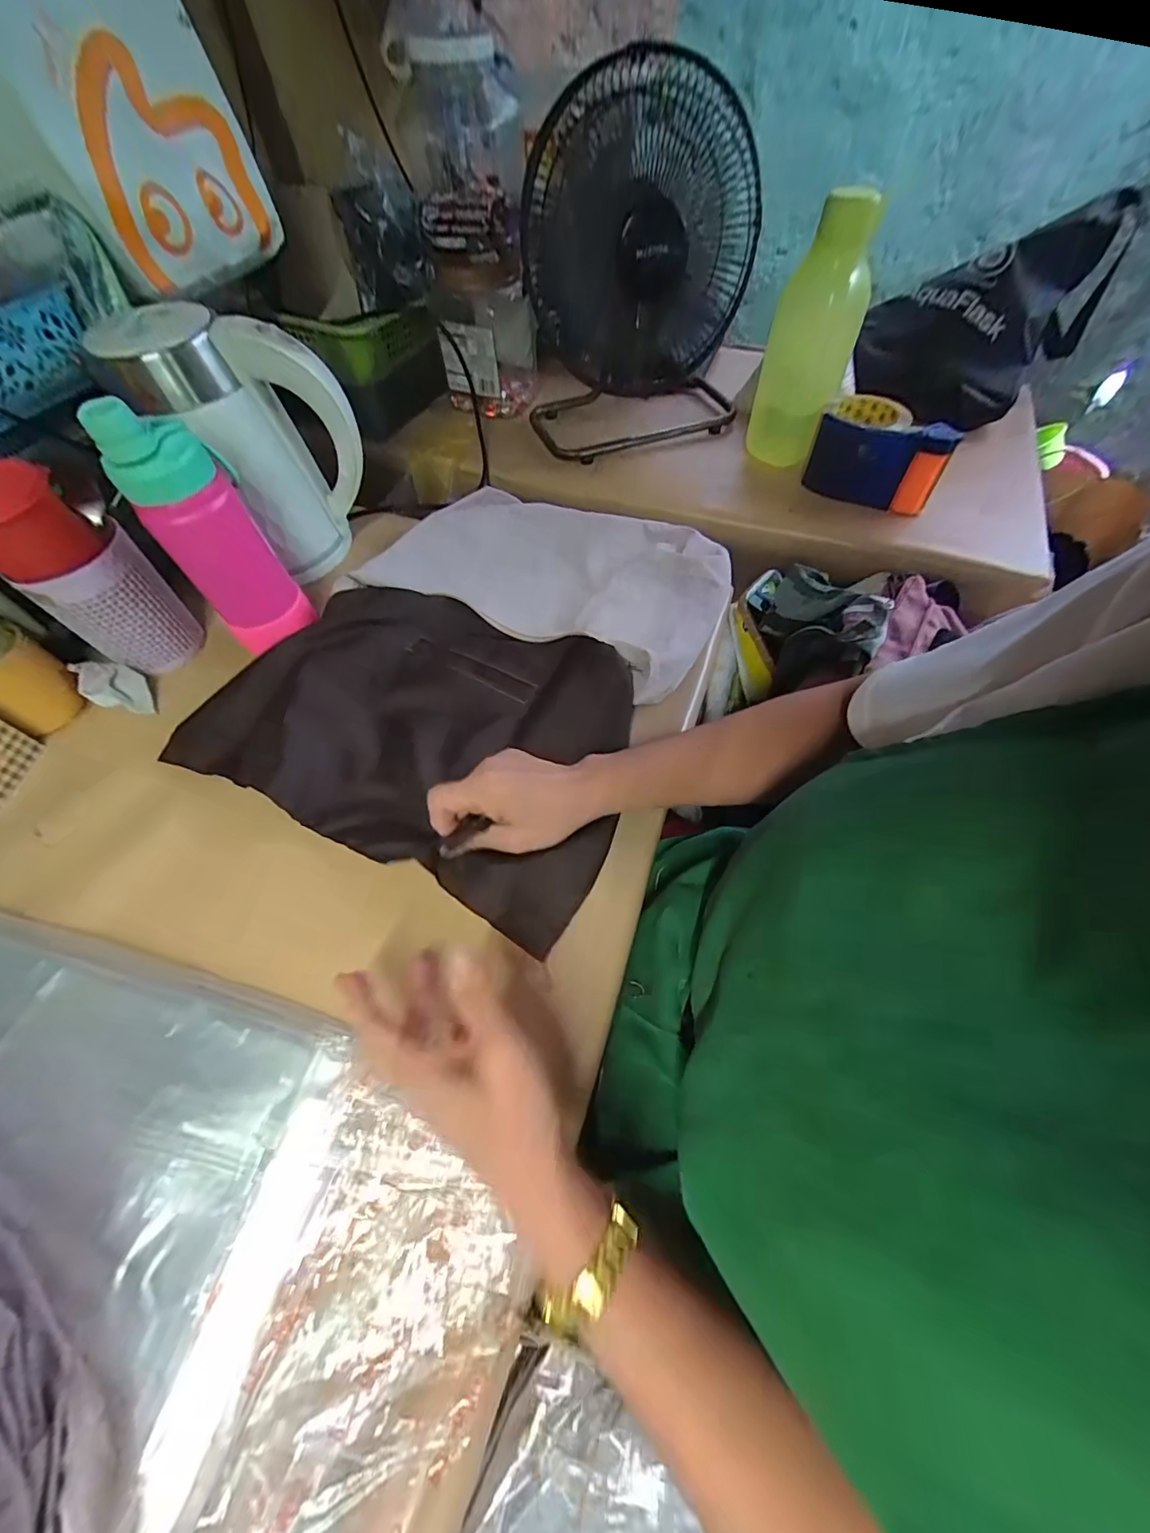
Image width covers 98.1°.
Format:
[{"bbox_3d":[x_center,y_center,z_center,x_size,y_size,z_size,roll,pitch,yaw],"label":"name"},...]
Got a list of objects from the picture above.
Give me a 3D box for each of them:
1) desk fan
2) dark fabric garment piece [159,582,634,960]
[{"bbox_3d":[0.079,-0.597,0.610,0.258,0.298,0.305,9,60,7],"label":"desk fan"},{"bbox_3d":[-0.135,-0.048,0.436,0.386,0.048,0.248,21,62,16],"label":"dark fabric garment piece"}]

